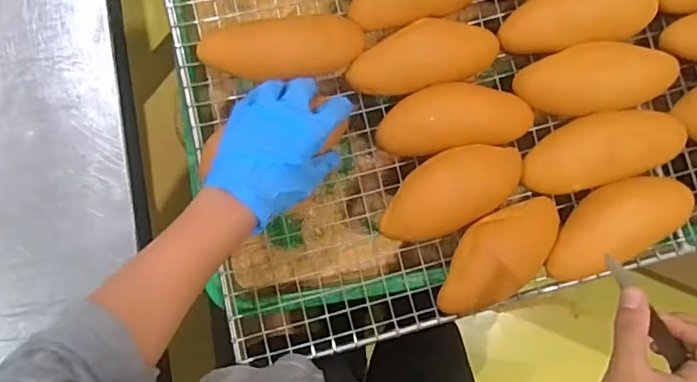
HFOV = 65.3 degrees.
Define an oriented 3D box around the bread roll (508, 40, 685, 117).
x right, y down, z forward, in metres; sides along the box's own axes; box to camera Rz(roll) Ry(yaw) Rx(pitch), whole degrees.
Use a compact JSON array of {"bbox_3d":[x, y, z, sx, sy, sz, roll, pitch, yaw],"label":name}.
[{"bbox_3d":[0.242,-0.108,0.524,0.150,0.052,0.062,-2,85,-2],"label":"bread roll"}]

